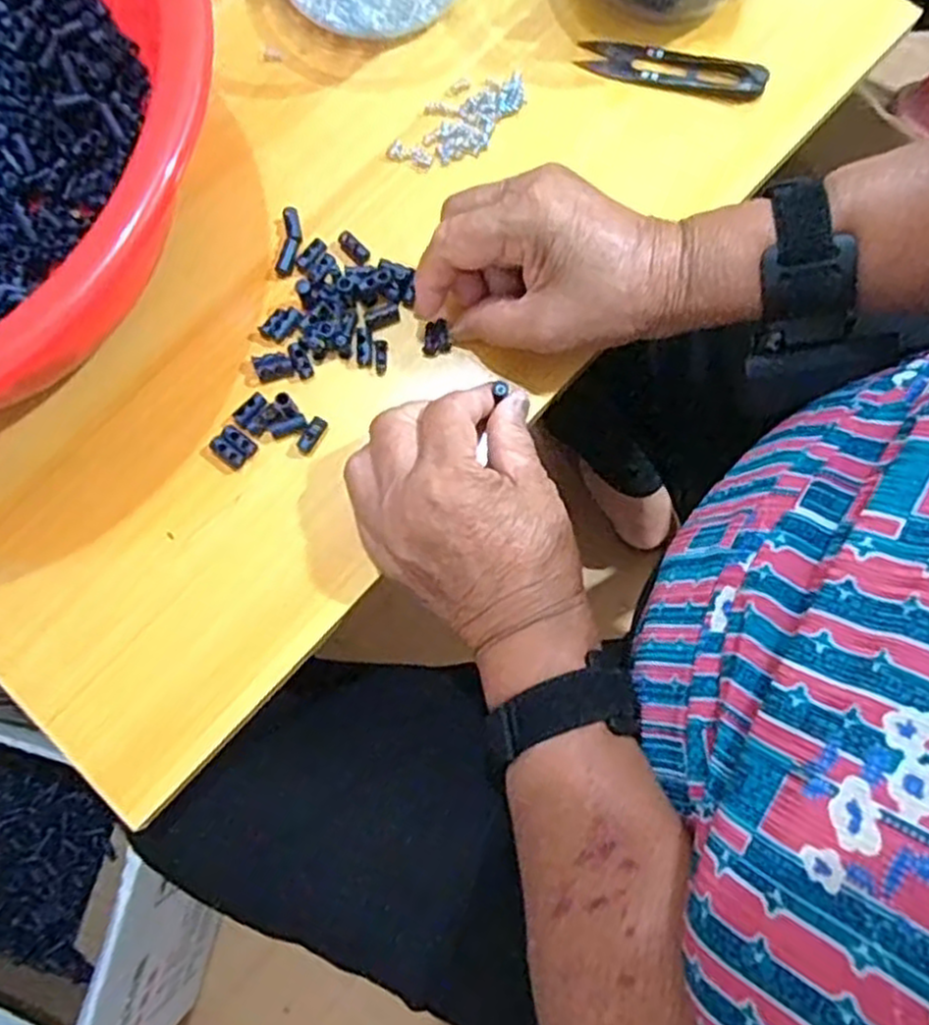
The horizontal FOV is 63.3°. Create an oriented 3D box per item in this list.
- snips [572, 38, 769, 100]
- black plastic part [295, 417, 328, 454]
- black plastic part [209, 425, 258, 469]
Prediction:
[{"bbox_3d":[0.115,-0.247,0.417,0.101,0.012,0.027,12,77,2],"label":"snips"},{"bbox_3d":[-0.077,-0.039,0.377,0.008,0.004,0.019,34,79,7],"label":"black plastic part"},{"bbox_3d":[-0.116,-0.033,0.374,0.020,0.006,0.016,37,79,8],"label":"black plastic part"}]

